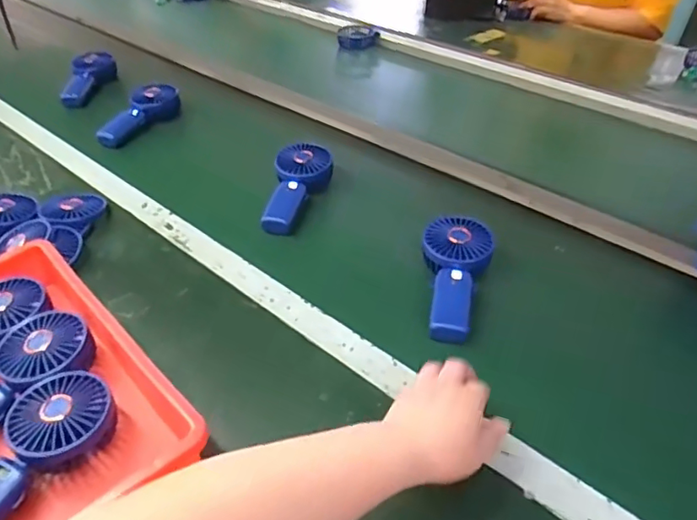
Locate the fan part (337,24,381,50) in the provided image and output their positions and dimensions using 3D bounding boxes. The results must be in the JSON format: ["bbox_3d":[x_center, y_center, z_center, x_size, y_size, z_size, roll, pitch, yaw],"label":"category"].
[{"bbox_3d":[0.025,-0.552,1.388,0.100,0.027,0.104,1,39,2],"label":"fan part"}]

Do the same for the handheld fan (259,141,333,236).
[{"bbox_3d":[-0.072,-0.108,0.819,0.081,0.042,0.181,3,40,6],"label":"handheld fan"}]

